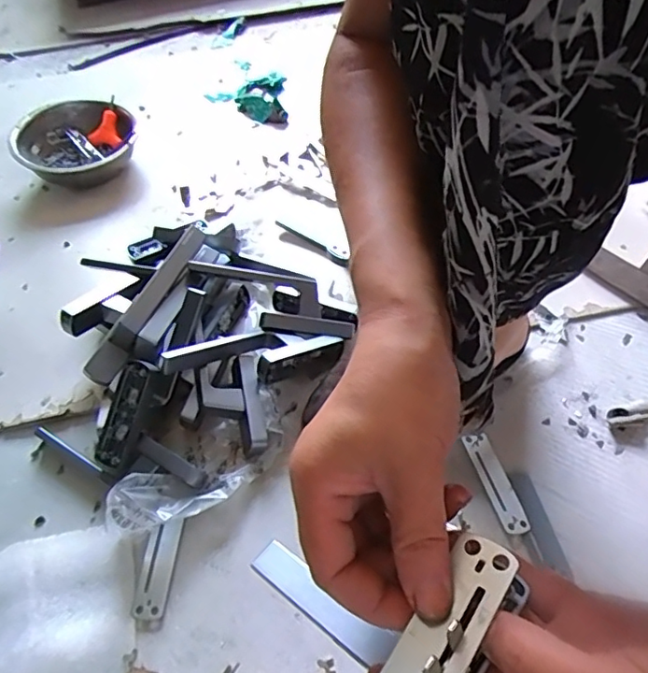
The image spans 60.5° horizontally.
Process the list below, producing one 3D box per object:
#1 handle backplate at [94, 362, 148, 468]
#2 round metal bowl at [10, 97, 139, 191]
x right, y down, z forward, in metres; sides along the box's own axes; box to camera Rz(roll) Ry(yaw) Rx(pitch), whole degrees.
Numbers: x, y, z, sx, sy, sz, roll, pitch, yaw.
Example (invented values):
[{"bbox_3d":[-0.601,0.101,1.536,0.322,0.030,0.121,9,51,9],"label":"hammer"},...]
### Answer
[{"bbox_3d":[-0.187,0.071,0.513,0.030,0.007,0.096,18,89,19],"label":"handle backplate"},{"bbox_3d":[-0.370,-0.286,0.838,0.161,0.077,0.156,-3,51,3],"label":"round metal bowl"}]

